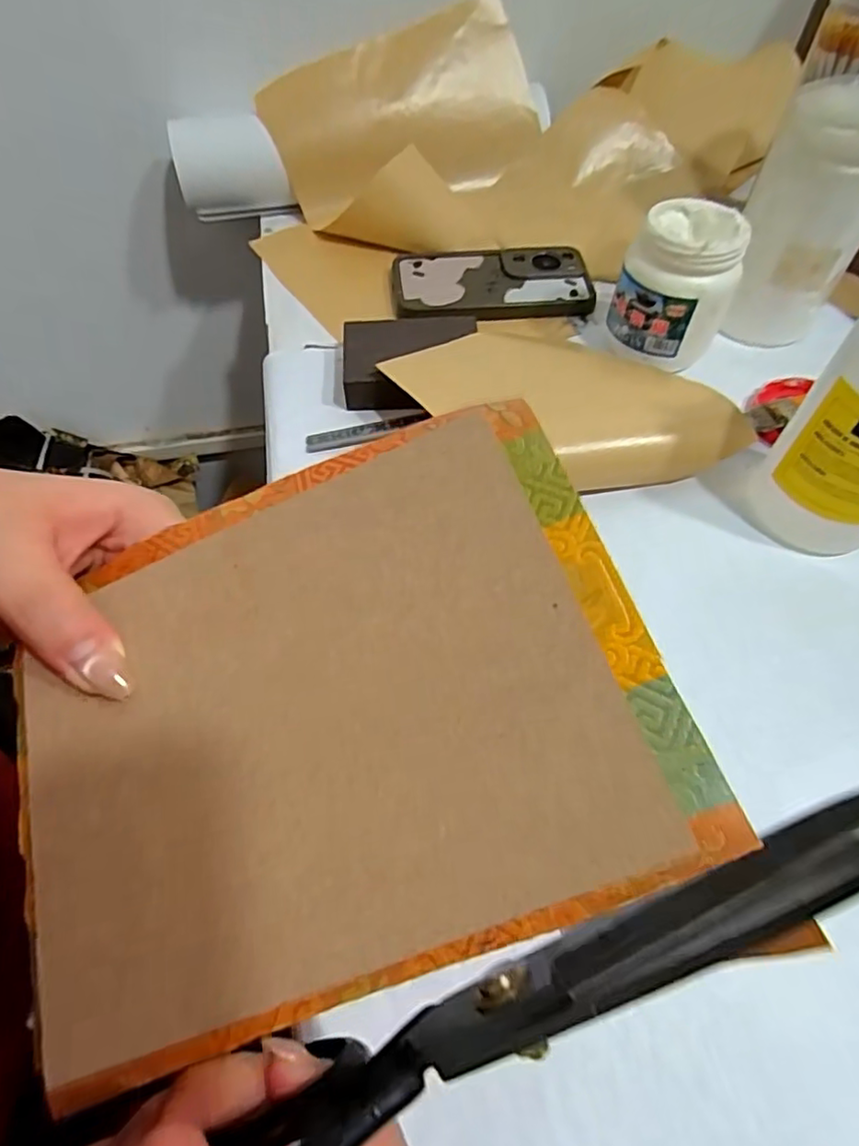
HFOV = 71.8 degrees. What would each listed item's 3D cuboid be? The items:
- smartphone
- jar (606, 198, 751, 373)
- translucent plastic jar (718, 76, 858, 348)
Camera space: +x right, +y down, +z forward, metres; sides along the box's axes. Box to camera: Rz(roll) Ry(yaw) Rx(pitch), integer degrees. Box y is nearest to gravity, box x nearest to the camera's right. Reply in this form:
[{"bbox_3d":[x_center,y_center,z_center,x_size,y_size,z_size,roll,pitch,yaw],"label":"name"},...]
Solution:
[{"bbox_3d":[0.052,-0.241,0.487,0.160,0.008,0.075,-4,57,-4],"label":"smartphone"},{"bbox_3d":[0.173,-0.200,0.415,0.074,0.086,0.069,1,57,-1],"label":"jar"},{"bbox_3d":[0.263,-0.243,0.418,0.077,0.151,0.072,1,57,-1],"label":"translucent plastic jar"}]

